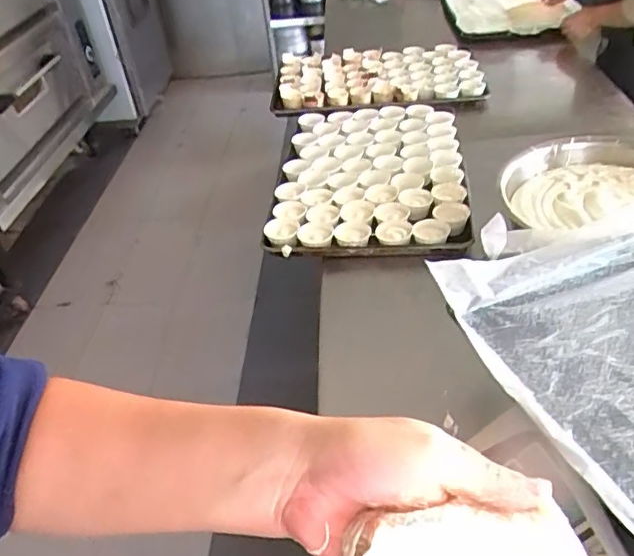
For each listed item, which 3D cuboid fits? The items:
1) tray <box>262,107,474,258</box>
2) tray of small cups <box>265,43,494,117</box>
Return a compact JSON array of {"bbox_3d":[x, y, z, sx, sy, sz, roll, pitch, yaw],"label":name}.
[{"bbox_3d":[0.113,-0.235,1.277,0.388,0.046,0.583,-1,40,8],"label":"tray"},{"bbox_3d":[0.169,-0.555,1.636,0.570,0.082,0.374,1,40,9],"label":"tray of small cups"}]

